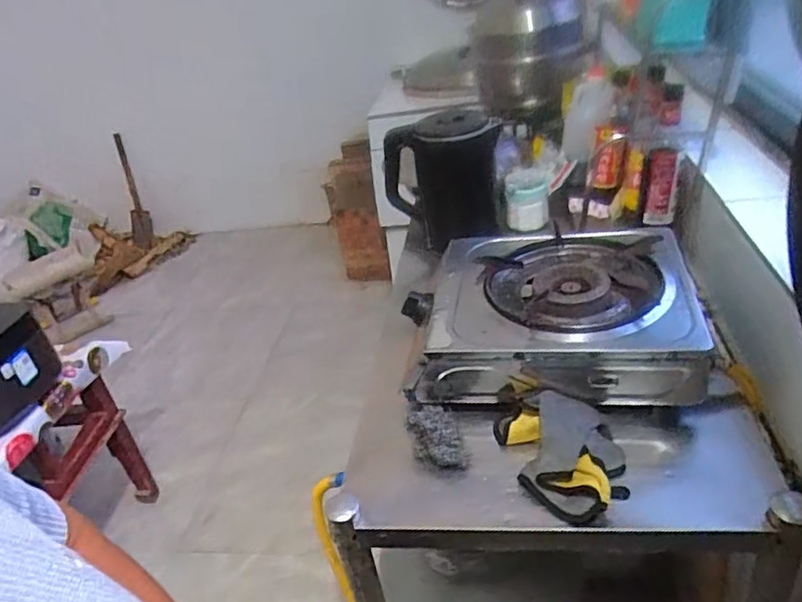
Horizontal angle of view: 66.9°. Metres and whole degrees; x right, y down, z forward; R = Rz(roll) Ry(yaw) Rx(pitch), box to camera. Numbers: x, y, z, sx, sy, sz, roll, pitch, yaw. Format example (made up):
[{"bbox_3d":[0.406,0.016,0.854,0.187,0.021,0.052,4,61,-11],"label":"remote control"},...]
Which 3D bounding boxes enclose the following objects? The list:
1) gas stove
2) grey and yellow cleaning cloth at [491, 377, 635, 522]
[{"bbox_3d":[0.194,0.009,0.825,0.361,0.106,0.281,0,34,15],"label":"gas stove"},{"bbox_3d":[0.174,0.156,0.690,0.115,0.051,0.187,-25,35,-22],"label":"grey and yellow cleaning cloth"}]

